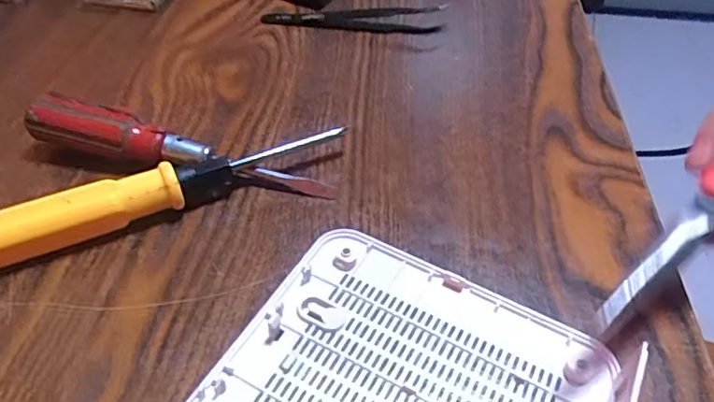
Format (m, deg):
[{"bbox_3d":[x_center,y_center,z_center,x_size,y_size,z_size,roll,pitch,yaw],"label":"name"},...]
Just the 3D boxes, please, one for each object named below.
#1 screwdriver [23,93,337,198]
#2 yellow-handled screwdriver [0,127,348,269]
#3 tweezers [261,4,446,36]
[{"bbox_3d":[-0.078,-0.021,0.251,0.135,0.025,0.016,12,46,8],"label":"screwdriver"},{"bbox_3d":[-0.079,-0.006,0.240,0.152,0.018,0.018,-22,51,-23],"label":"yellow-handled screwdriver"},{"bbox_3d":[-0.002,-0.113,0.350,0.109,0.013,0.016,3,45,0],"label":"tweezers"}]

